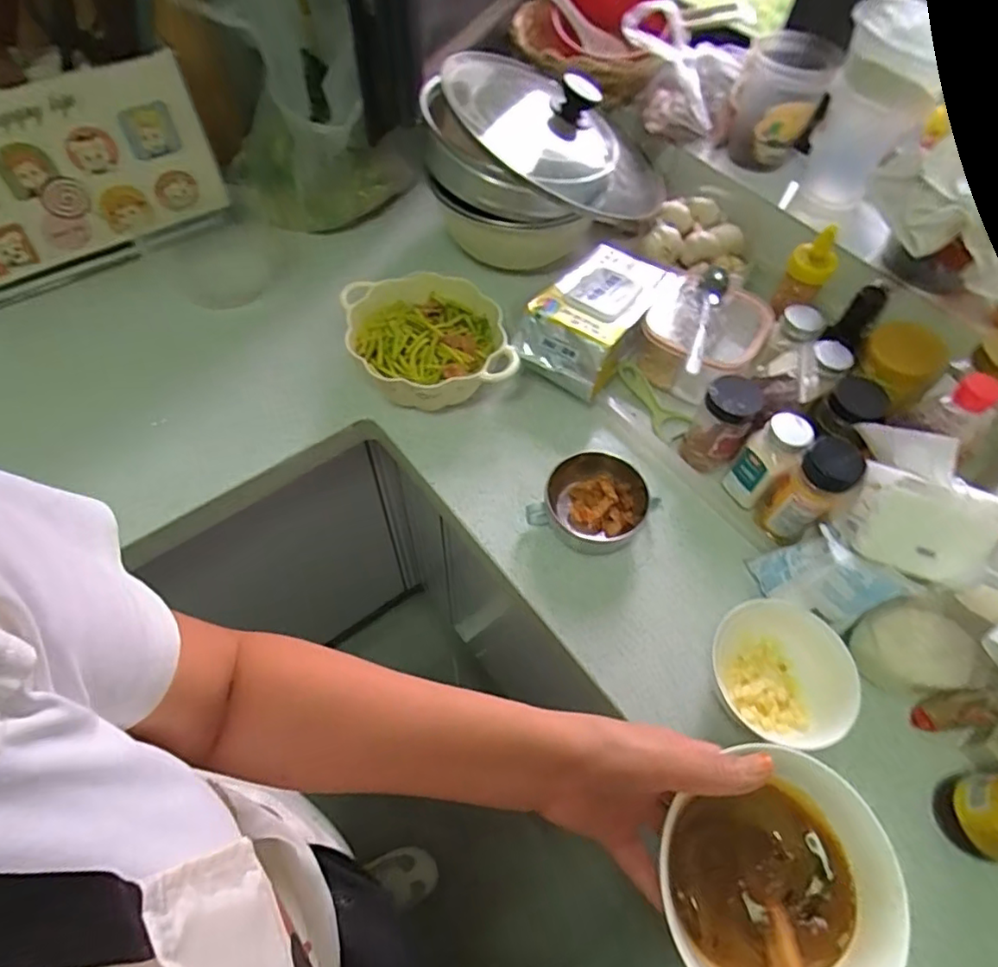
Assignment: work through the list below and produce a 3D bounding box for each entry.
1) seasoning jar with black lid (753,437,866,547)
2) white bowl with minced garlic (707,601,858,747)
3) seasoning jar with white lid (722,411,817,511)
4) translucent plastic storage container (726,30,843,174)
[{"bbox_3d":[0.320,0.009,0.607,0.049,0.136,0.051,2,58,-2],"label":"seasoning jar with black lid"},{"bbox_3d":[0.263,0.179,0.552,0.127,0.067,0.117,2,58,-2],"label":"white bowl with minced garlic"},{"bbox_3d":[0.292,-0.021,0.646,0.053,0.126,0.053,39,64,19],"label":"seasoning jar with white lid"},{"bbox_3d":[0.380,-0.517,0.819,0.120,0.147,0.109,21,59,9],"label":"translucent plastic storage container"}]

